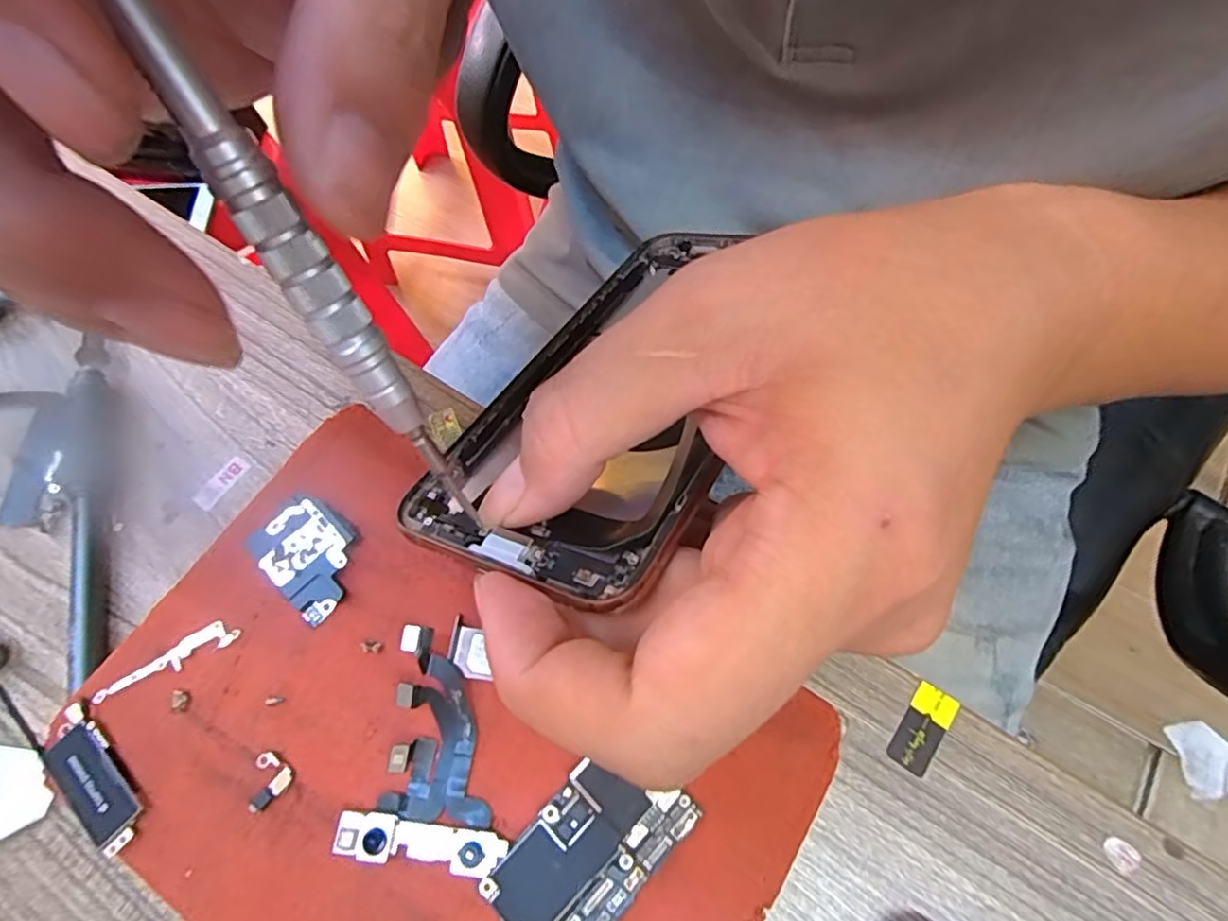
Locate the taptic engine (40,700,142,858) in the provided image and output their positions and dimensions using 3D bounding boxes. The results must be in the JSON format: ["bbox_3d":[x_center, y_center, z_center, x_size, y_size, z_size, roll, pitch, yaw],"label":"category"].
[{"bbox_3d":[-0.120,0.072,0.146,0.035,0.004,0.013,39,74,16],"label":"taptic engine"}]

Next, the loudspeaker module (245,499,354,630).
[{"bbox_3d":[-0.079,0.024,0.164,0.030,0.005,0.022,41,72,17],"label":"loudspeaker module"}]

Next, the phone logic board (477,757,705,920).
[{"bbox_3d":[-0.013,0.091,0.134,0.025,0.004,0.064,41,72,17],"label":"phone logic board"}]

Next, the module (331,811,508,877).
[{"bbox_3d":[-0.042,0.083,0.137,0.036,0.004,0.009,6,66,3],"label":"module"}]

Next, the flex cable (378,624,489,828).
[{"bbox_3d":[-0.039,0.061,0.146,0.023,0.008,0.040,4,66,2],"label":"flex cable"}]

